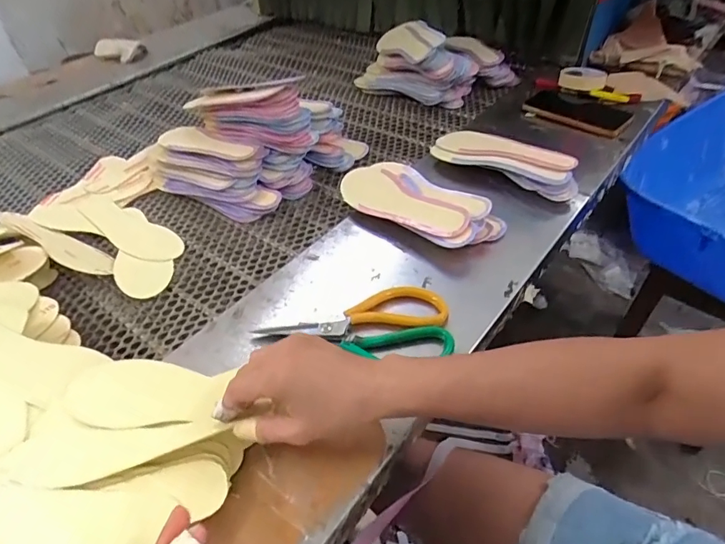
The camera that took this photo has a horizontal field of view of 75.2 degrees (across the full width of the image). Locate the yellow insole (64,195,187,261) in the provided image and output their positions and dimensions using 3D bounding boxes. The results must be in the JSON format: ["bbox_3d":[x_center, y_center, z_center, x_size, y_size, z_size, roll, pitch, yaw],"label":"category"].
[{"bbox_3d":[-0.331,-0.064,0.647,0.215,0.004,0.064,24,42,21],"label":"yellow insole"}]

